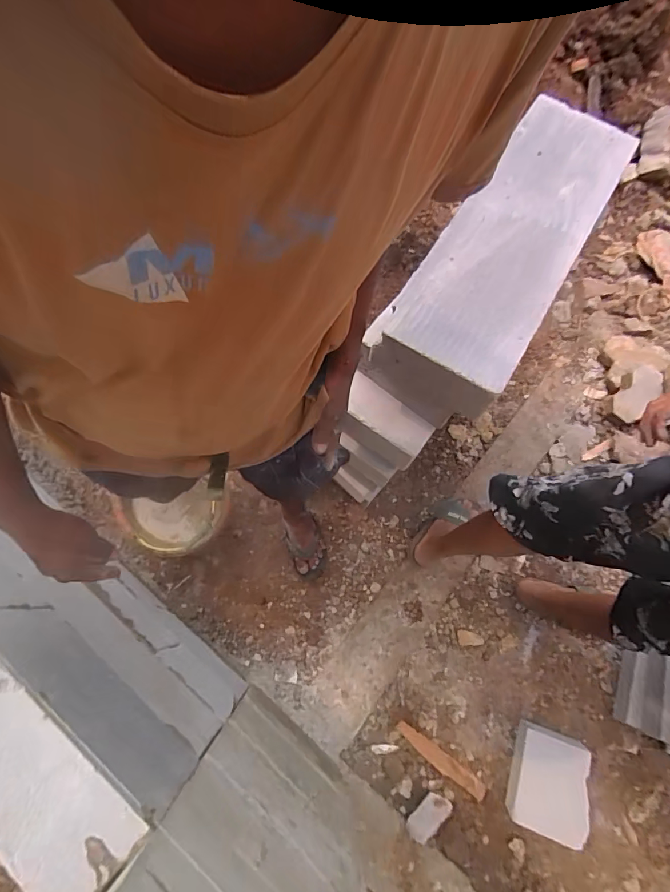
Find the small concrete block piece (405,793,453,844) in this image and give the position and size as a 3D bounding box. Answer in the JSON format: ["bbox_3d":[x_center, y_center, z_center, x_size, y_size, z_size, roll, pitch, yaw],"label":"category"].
[{"bbox_3d":[0.232,0.919,1.089,0.114,0.041,0.063,-40,78,-15],"label":"small concrete block piece"}]

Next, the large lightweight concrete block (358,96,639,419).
[{"bbox_3d":[0.294,-0.330,0.740,0.202,0.104,0.600,33,74,8],"label":"large lightweight concrete block"}]

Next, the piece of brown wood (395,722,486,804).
[{"bbox_3d":[0.275,0.825,1.152,0.261,0.015,0.039,35,75,8],"label":"piece of brown wood"}]

